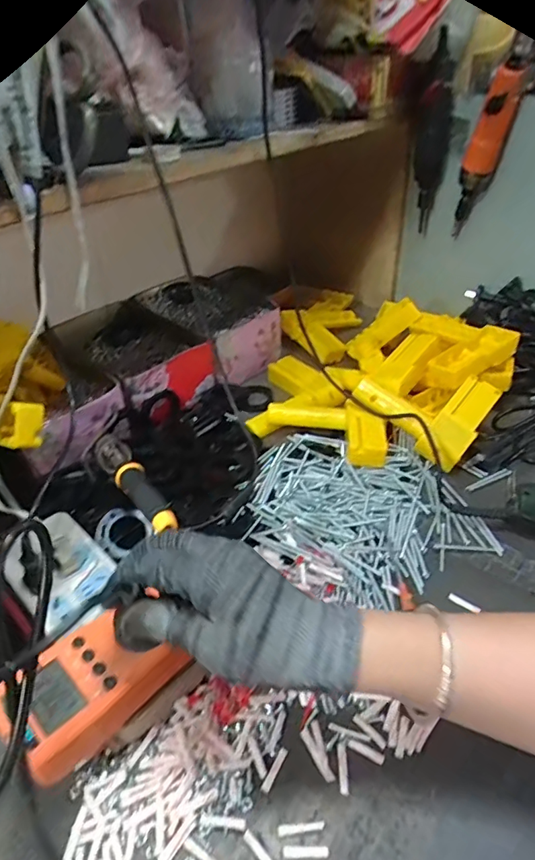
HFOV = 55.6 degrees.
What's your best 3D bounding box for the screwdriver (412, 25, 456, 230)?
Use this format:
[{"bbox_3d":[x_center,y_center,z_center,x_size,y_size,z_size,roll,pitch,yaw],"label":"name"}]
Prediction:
[{"bbox_3d":[0.228,-0.403,0.712,0.050,0.223,0.044,9,41,13],"label":"screwdriver"}]

